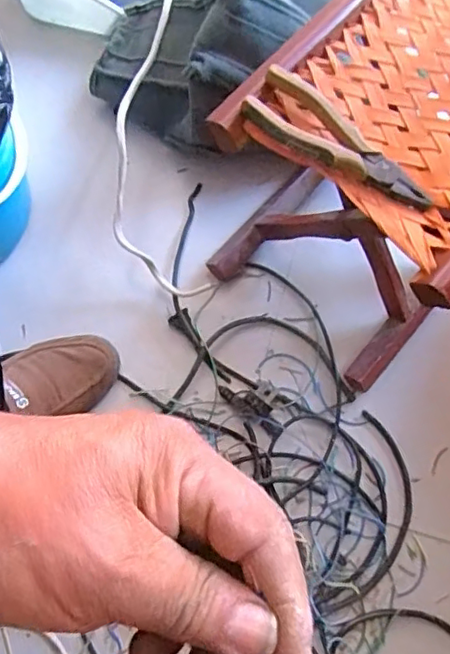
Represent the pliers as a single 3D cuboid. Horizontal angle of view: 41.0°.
[{"bbox_3d":[0.098,-0.156,0.488,0.162,0.031,0.054,25,71,7],"label":"pliers"}]

